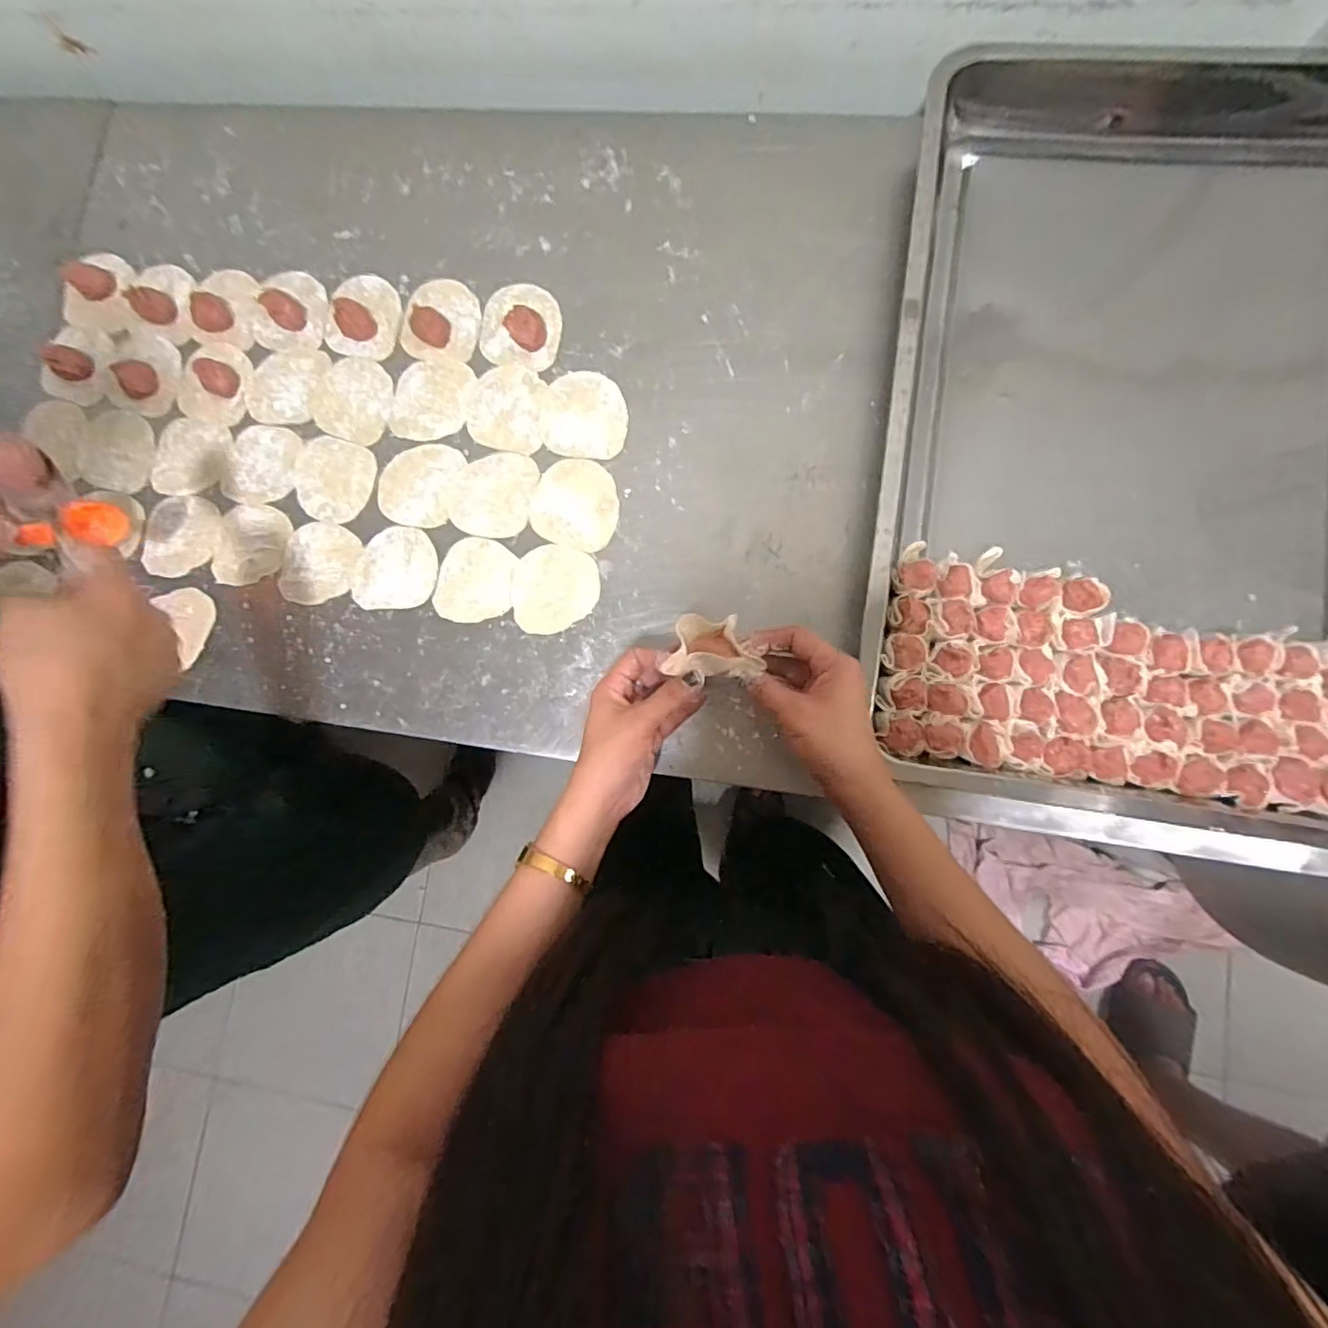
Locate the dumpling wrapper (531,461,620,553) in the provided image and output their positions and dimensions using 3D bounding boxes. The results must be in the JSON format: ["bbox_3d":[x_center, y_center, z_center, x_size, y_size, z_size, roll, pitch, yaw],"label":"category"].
[{"bbox_3d":[-0.078,-0.141,0.526,0.078,0.004,0.076,0,84,4],"label":"dumpling wrapper"}]

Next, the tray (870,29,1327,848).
[{"bbox_3d":[0.371,-0.193,0.462,0.392,0.059,0.631,10,85,6],"label":"tray"}]

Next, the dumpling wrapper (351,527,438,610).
[{"bbox_3d":[-0.240,-0.086,0.533,0.075,0.004,0.073,0,84,5],"label":"dumpling wrapper"}]

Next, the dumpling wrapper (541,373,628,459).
[{"bbox_3d":[-0.071,-0.221,0.533,0.079,0.004,0.079,-1,81,8],"label":"dumpling wrapper"}]

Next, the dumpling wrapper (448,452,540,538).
[{"bbox_3d":[-0.155,-0.153,0.537,0.076,0.004,0.078,0,84,4],"label":"dumpling wrapper"}]

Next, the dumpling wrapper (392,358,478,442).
[{"bbox_3d":[-0.214,-0.244,0.551,0.071,0.004,0.078,9,85,5],"label":"dumpling wrapper"}]

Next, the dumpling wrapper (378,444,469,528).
[{"bbox_3d":[-0.223,-0.164,0.542,0.071,0.004,0.076,14,85,6],"label":"dumpling wrapper"}]

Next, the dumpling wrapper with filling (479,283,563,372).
[{"bbox_3d":[-0.131,-0.311,0.538,0.076,0.022,0.079,11,85,6],"label":"dumpling wrapper with filling"}]

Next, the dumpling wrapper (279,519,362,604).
[{"bbox_3d":[-0.315,-0.092,0.546,0.073,0.004,0.074,0,84,4],"label":"dumpling wrapper"}]

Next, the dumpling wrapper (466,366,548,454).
[{"bbox_3d":[-0.143,-0.231,0.540,0.069,0.004,0.082,3,84,5],"label":"dumpling wrapper"}]

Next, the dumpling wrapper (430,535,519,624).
[{"bbox_3d":[-0.165,-0.074,0.524,0.069,0.004,0.073,2,84,5],"label":"dumpling wrapper"}]

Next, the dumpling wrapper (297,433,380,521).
[{"bbox_3d":[-0.308,-0.171,0.553,0.084,0.004,0.076,18,83,10],"label":"dumpling wrapper"}]

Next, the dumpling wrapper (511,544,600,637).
[{"bbox_3d":[-0.094,-0.066,0.519,0.076,0.004,0.075,0,84,4],"label":"dumpling wrapper"}]

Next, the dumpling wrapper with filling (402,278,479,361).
[{"bbox_3d":[-0.207,-0.321,0.554,0.072,0.009,0.077,0,84,4],"label":"dumpling wrapper with filling"}]

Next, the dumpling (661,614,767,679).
[{"bbox_3d":[0.037,-0.013,0.423,0.064,0.022,0.045,1,84,5],"label":"dumpling"}]

